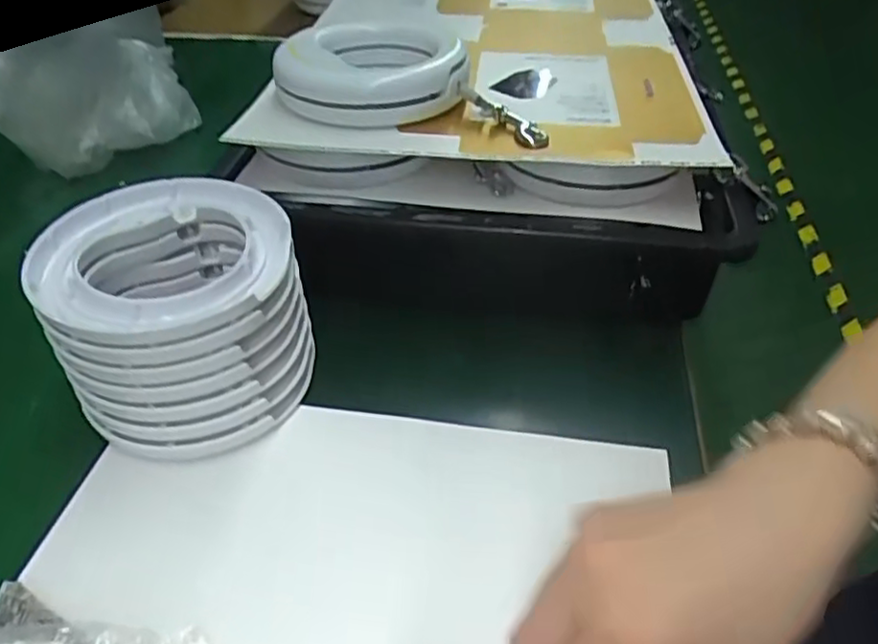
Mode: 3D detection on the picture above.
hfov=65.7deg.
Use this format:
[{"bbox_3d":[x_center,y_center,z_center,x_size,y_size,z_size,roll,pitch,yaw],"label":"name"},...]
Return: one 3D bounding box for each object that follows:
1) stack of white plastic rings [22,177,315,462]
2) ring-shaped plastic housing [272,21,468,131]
[{"bbox_3d":[-0.142,-0.006,0.386,0.125,0.098,0.127,-9,42,-4],"label":"stack of white plastic rings"},{"bbox_3d":[-0.047,-0.174,0.469,0.126,0.042,0.131,-6,42,0],"label":"ring-shaped plastic housing"}]

